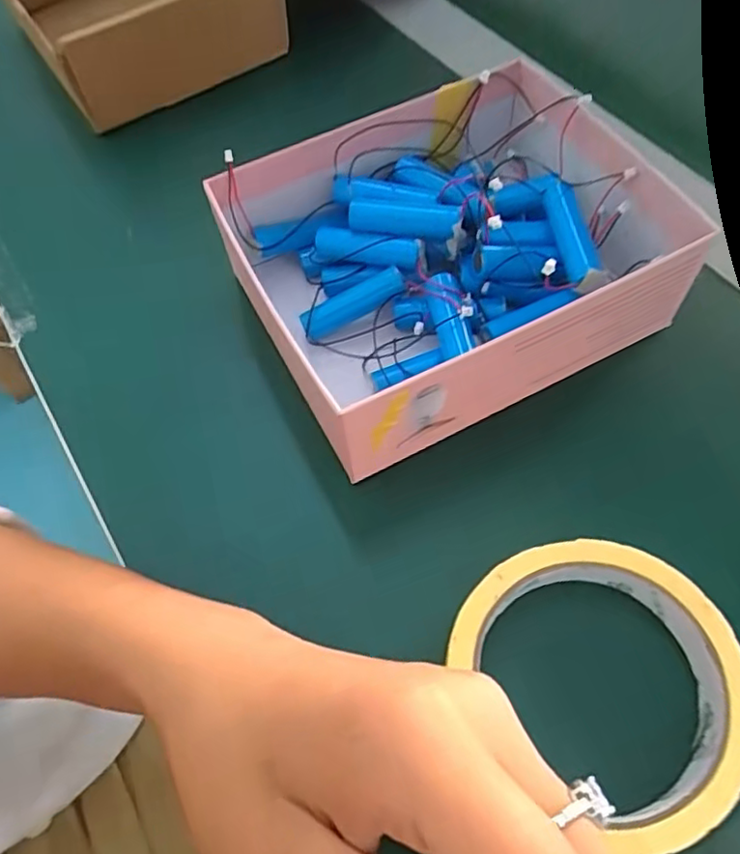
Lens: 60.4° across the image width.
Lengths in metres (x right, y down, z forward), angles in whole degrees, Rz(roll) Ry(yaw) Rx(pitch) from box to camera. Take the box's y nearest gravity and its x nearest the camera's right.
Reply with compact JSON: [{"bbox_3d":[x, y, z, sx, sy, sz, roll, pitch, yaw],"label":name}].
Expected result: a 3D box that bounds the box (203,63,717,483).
[{"bbox_3d":[0.031,-0.076,0.279,0.161,0.061,0.136,-25,63,-11],"label":"box"}]

